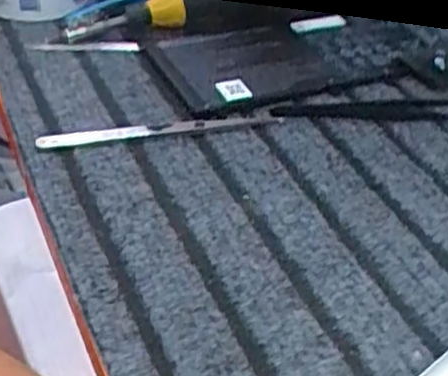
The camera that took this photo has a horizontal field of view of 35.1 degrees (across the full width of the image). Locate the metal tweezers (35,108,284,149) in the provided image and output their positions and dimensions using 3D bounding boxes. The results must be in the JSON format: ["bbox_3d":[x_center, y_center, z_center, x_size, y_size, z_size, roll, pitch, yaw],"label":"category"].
[{"bbox_3d":[-0.033,-0.032,0.382,0.131,0.006,0.012,-8,42,-16],"label":"metal tweezers"}]

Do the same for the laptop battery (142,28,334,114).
[{"bbox_3d":[0.011,-0.073,0.431,0.098,0.010,0.075,-11,43,-19],"label":"laptop battery"}]

